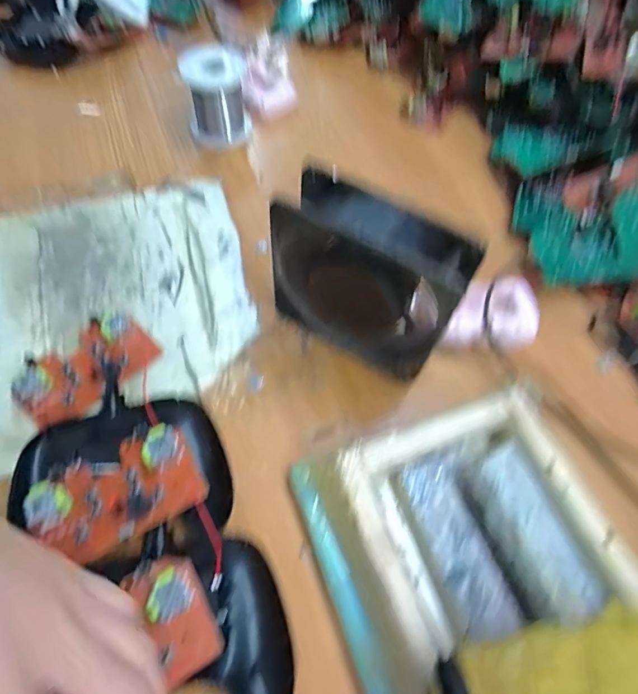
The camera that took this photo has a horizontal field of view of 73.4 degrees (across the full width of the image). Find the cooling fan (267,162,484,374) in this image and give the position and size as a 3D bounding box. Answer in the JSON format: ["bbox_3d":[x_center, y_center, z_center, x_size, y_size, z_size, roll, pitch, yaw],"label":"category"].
[{"bbox_3d":[0.027,-0.042,0.283,0.117,0.118,0.039,30,64,12],"label":"cooling fan"}]

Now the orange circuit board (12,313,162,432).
[{"bbox_3d":[-0.162,0.015,0.298,0.061,0.015,0.091,40,66,17],"label":"orange circuit board"}]

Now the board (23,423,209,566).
[{"bbox_3d":[-0.113,0.083,0.245,0.086,0.021,0.053,-25,66,-16],"label":"board"}]

